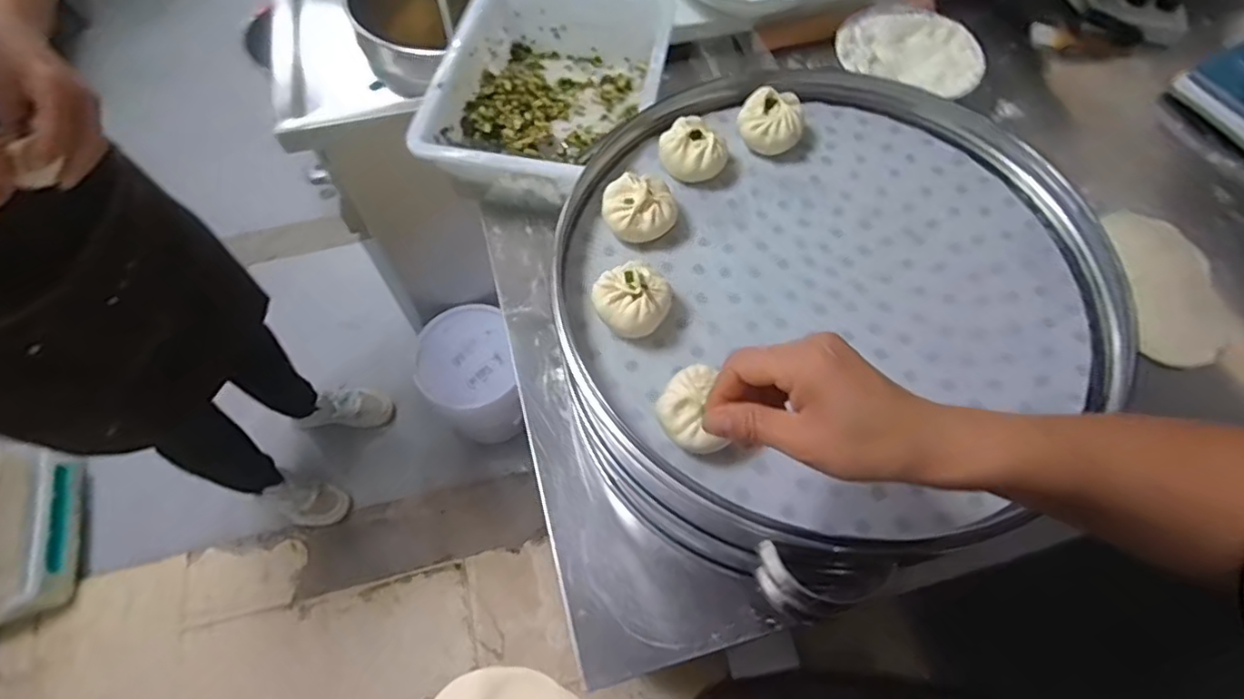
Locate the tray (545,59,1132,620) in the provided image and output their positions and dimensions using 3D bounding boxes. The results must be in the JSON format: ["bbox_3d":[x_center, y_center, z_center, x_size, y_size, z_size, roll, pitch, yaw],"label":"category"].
[{"bbox_3d":[0.187,-0.083,0.550,0.471,0.052,0.446,0,62,1],"label":"tray"}]

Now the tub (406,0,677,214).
[{"bbox_3d":[-0.092,-0.350,0.825,0.284,0.107,0.348,7,63,5],"label":"tub"}]

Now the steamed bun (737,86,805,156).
[{"bbox_3d":[0.154,-0.233,0.624,0.068,0.052,0.063,15,63,8],"label":"steamed bun"}]

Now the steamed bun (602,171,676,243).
[{"bbox_3d":[0.016,-0.131,0.571,0.065,0.043,0.061,0,62,1],"label":"steamed bun"}]

